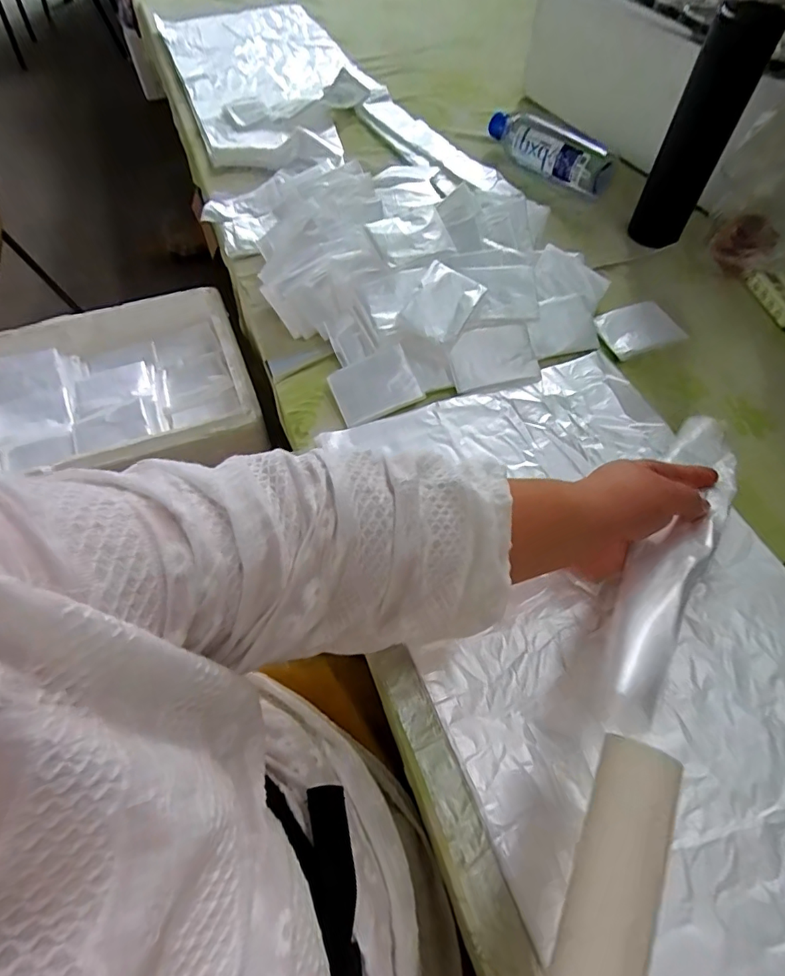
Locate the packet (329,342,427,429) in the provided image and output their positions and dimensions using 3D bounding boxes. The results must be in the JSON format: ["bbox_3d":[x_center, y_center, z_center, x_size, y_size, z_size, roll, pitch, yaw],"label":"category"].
[{"bbox_3d":[-0.018,-0.103,0.512,0.083,0.011,0.065,-25,78,2],"label":"packet"}]

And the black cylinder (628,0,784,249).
[{"bbox_3d":[0.333,-0.383,0.552,0.055,0.217,0.055,-29,62,-15],"label":"black cylinder"}]

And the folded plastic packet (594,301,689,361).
[{"bbox_3d":[0.272,-0.178,0.554,0.088,0.008,0.062,-21,60,-10],"label":"folded plastic packet"}]

